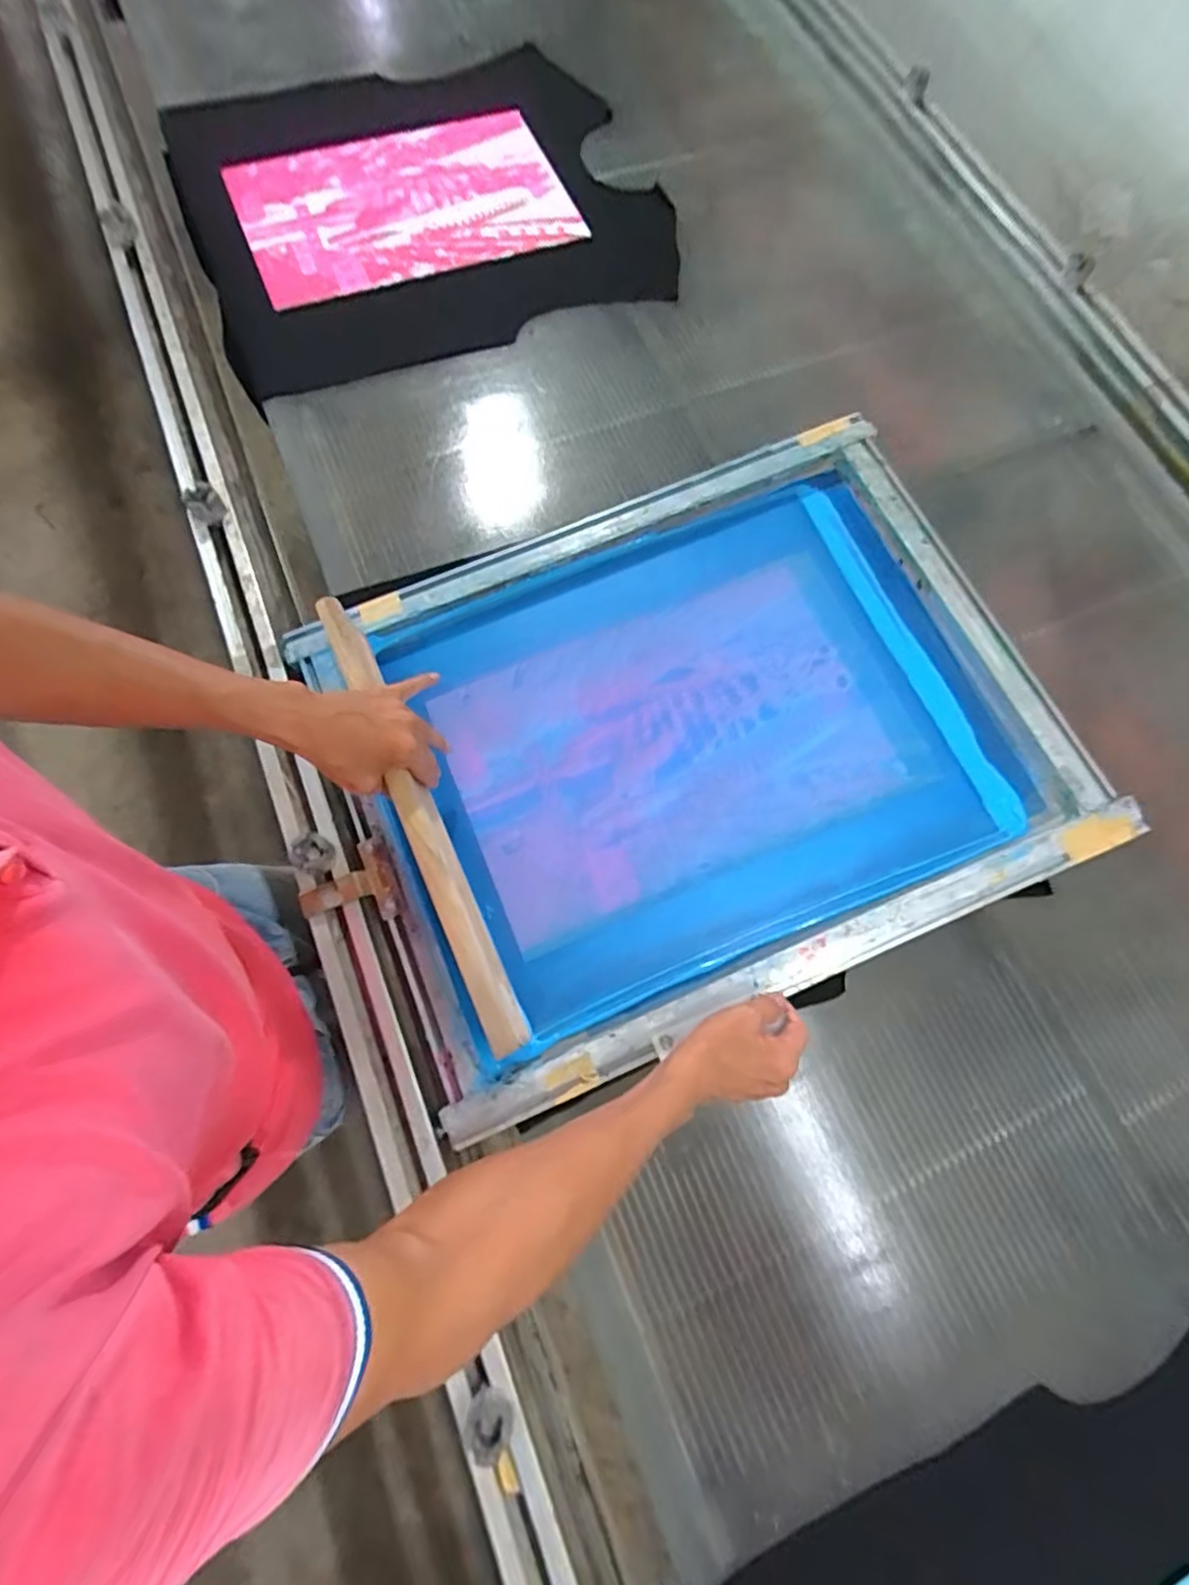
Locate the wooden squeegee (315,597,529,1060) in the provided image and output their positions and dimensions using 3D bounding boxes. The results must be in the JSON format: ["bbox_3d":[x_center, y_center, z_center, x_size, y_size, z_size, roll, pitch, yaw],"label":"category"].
[{"bbox_3d":[-0.161,0.024,0.585,0.034,0.066,0.443,-23,84,-8],"label":"wooden squeegee"}]

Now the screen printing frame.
[{"bbox_3d":[0.105,-0.060,0.681,0.701,0.050,0.555,-21,77,-3],"label":"screen printing frame"}]

